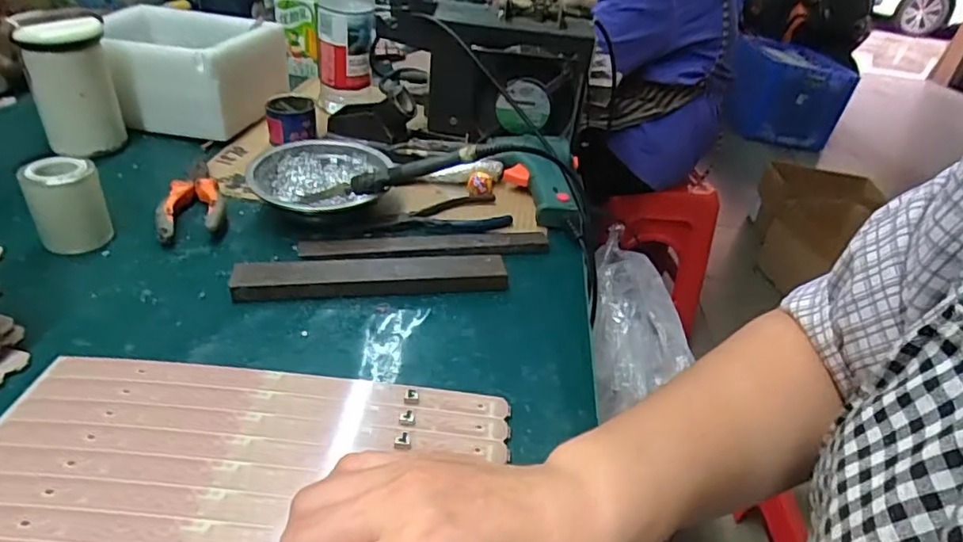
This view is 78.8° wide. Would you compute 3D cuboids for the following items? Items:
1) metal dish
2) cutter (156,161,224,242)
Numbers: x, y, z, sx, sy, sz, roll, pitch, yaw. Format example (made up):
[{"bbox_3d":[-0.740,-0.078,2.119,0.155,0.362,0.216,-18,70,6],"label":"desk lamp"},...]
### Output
[{"bbox_3d":[-0.144,-0.078,0.536,0.127,0.039,0.117,-13,39,-26],"label":"metal dish"},{"bbox_3d":[-0.259,-0.065,0.520,0.051,0.018,0.127,-9,38,-23],"label":"cutter"}]

